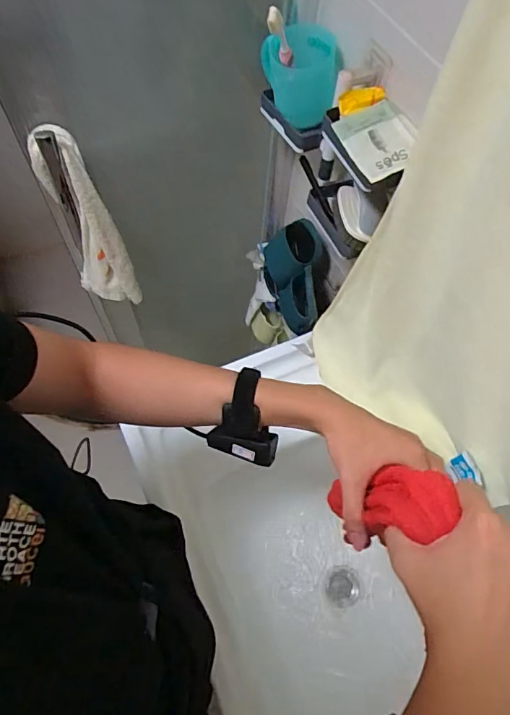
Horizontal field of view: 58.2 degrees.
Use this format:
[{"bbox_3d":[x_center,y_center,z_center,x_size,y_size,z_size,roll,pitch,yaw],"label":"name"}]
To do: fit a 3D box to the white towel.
[{"bbox_3d":[-0.294,-0.233,0.818,0.098,0.343,0.101,-21,65,-14],"label":"white towel"}]

